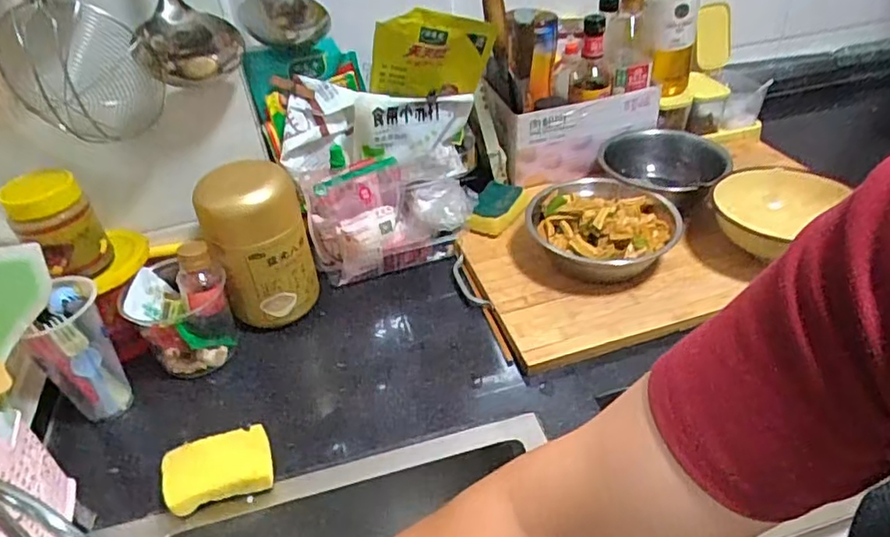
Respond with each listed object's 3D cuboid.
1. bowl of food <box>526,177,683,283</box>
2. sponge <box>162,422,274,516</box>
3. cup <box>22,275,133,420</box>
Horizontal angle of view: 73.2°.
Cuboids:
[{"bbox_3d":[0.204,-0.048,0.785,0.183,0.064,0.165,14,42,23],"label":"bowl of food"},{"bbox_3d":[-0.218,0.195,0.581,0.099,0.034,0.062,-16,39,-13],"label":"sponge"},{"bbox_3d":[-0.381,0.086,0.630,0.071,0.143,0.076,-3,38,2],"label":"cup"}]

